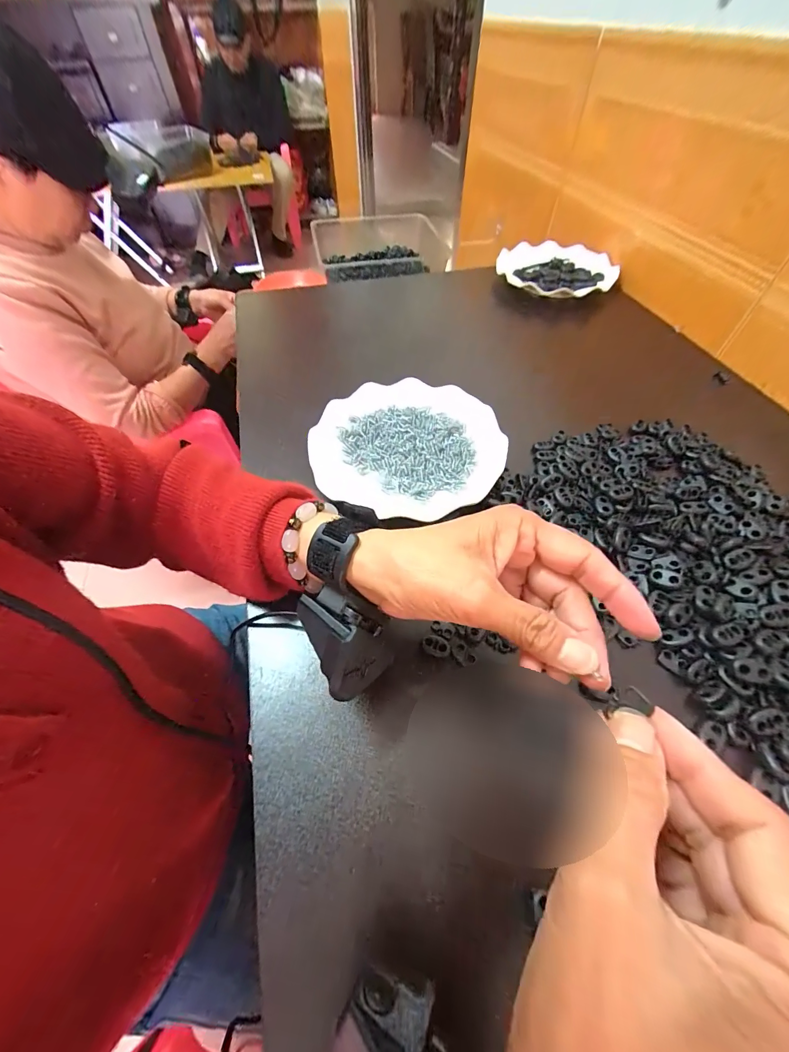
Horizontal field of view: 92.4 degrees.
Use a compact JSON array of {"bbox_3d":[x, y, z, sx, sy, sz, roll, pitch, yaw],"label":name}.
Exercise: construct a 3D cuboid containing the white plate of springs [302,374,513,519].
[{"bbox_3d":[0.014,-0.080,0.369,0.175,0.019,0.159,20,56,14],"label":"white plate of springs"}]

